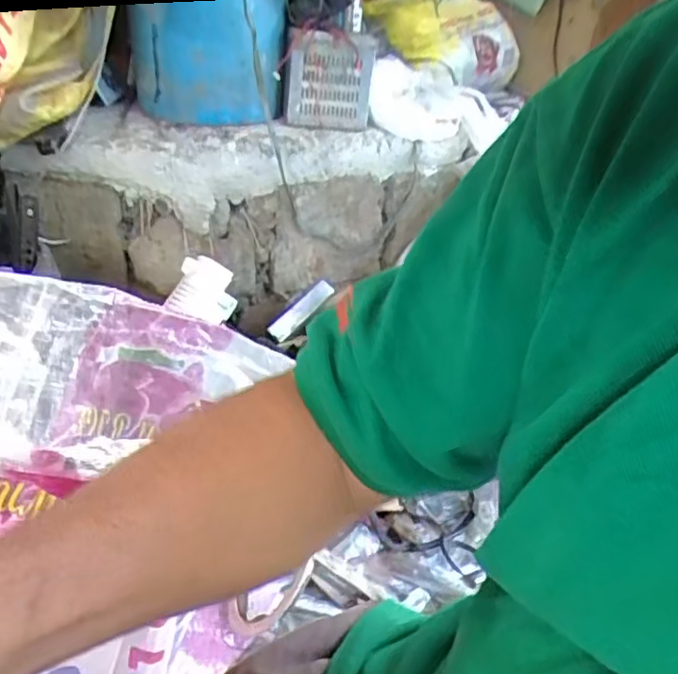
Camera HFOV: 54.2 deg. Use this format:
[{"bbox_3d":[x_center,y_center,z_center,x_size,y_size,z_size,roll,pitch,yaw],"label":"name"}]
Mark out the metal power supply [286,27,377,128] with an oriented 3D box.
[{"bbox_3d":[-0.013,-0.482,1.233,0.159,0.194,0.047,2,-2,-14],"label":"metal power supply"}]

